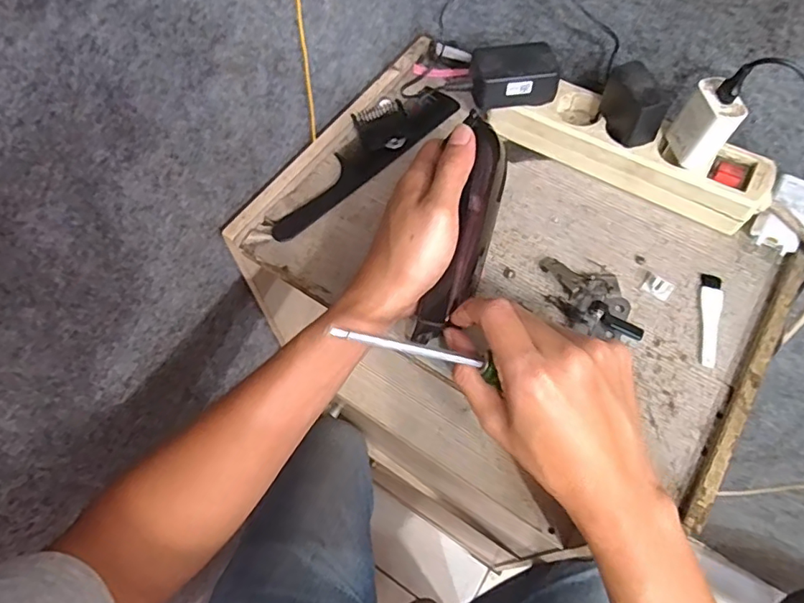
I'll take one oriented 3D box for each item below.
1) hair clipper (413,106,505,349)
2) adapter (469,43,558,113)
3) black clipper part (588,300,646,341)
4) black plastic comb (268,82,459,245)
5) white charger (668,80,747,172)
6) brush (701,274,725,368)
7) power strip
[{"bbox_3d":[0.044,-0.048,0.378,0.038,0.033,0.162,18,92,10],"label":"hair clipper"},{"bbox_3d":[0.094,-0.189,0.449,0.068,0.032,0.047,-12,63,-5],"label":"adapter"},{"bbox_3d":[0.160,0.014,0.397,0.042,0.009,0.014,30,67,15],"label":"black clipper part"},{"bbox_3d":[-0.035,-0.129,0.479,0.210,0.011,0.046,-38,68,-17],"label":"black plastic comb"},{"bbox_3d":[0.226,-0.131,0.397,0.023,0.055,0.036,-12,63,-5],"label":"white charger"},{"bbox_3d":[0.233,0.013,0.399,0.015,0.004,0.079,15,64,9],"label":"brush"},{"bbox_3d":[0.189,-0.131,0.447,0.222,0.033,0.062,25,66,13],"label":"power strip"}]

